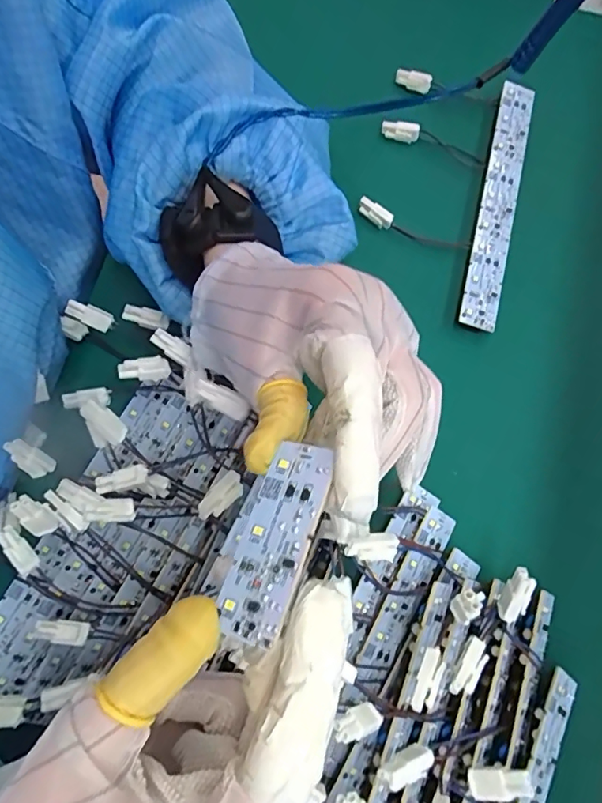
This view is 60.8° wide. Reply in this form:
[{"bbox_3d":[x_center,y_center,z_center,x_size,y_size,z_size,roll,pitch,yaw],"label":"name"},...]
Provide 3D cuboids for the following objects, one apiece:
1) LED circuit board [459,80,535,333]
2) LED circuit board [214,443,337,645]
[{"bbox_3d":[0.135,-0.136,0.348,0.025,0.007,0.189,17,75,-6],"label":"LED circuit board"},{"bbox_3d":[-0.008,0.043,0.163,0.023,0.004,0.062,8,64,29],"label":"LED circuit board"}]

